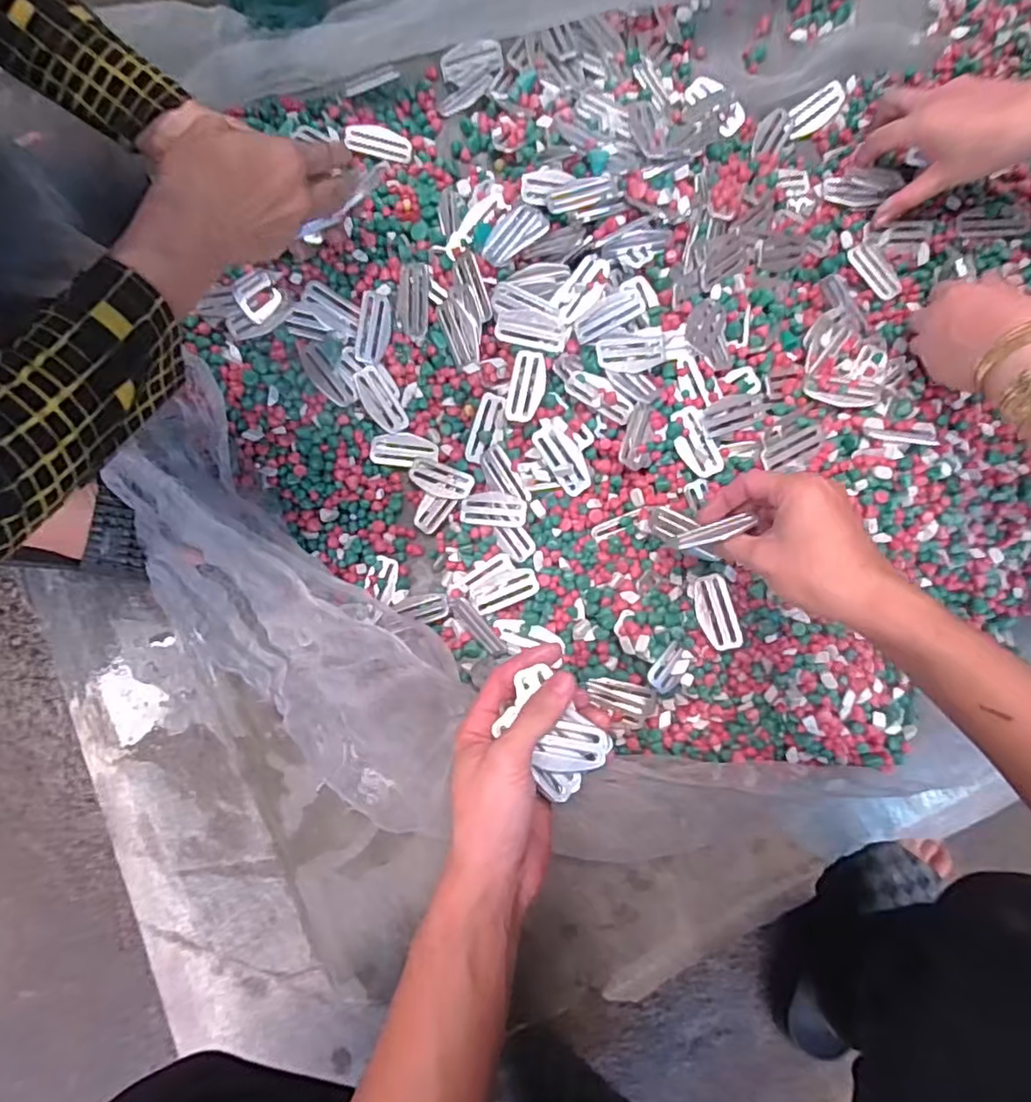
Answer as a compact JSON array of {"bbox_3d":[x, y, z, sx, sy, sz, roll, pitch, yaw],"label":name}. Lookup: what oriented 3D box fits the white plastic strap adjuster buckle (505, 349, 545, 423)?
[{"bbox_3d":[0.009,-0.137,0.498,0.031,0.006,0.059,12,88,17],"label":"white plastic strap adjuster buckle"}]

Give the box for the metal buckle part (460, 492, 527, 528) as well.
[{"bbox_3d":[-0.019,-0.035,0.502,0.058,0.004,0.028,7,89,18],"label":"metal buckle part"}]

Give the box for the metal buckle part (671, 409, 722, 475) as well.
[{"bbox_3d":[0.147,-0.088,0.492,0.028,0.007,0.059,-25,82,-2],"label":"metal buckle part"}]

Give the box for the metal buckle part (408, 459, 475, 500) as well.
[{"bbox_3d":[-0.065,-0.063,0.520,0.059,0.006,0.029,20,83,4],"label":"metal buckle part"}]

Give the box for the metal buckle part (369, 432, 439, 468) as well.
[{"bbox_3d":[-0.097,-0.089,0.526,0.058,0.004,0.029,6,88,-9],"label":"metal buckle part"}]

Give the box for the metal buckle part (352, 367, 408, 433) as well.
[{"bbox_3d":[-0.117,-0.131,0.520,0.028,0.004,0.060,-39,105,-20],"label":"metal buckle part"}]

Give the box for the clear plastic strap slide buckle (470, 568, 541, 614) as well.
[{"bbox_3d":[-0.008,0.032,0.493,0.057,0.006,0.025,-22,82,13],"label":"clear plastic strap slide buckle"}]

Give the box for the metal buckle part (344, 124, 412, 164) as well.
[{"bbox_3d":[-0.124,-0.373,0.546,0.059,0.004,0.031,8,79,-13],"label":"metal buckle part"}]

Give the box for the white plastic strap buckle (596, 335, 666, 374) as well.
[{"bbox_3d":[0.094,-0.161,0.487,0.057,0.009,0.030,-8,84,0],"label":"white plastic strap buckle"}]

